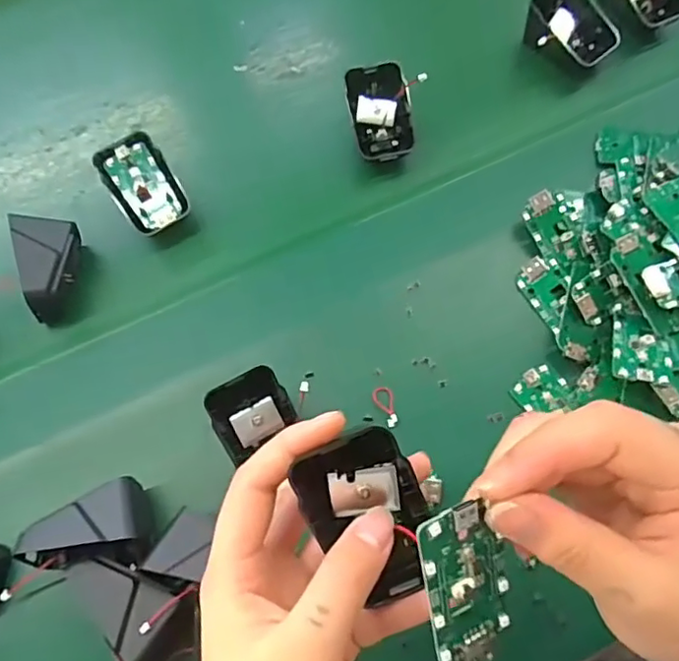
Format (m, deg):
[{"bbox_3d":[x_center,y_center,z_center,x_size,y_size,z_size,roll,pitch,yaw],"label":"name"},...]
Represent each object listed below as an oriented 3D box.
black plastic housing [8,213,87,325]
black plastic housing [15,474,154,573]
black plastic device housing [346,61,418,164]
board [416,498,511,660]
[{"bbox_3d":[-0.195,-0.040,0.389,0.032,0.048,0.063,-7,69,-1],"label":"black plastic housing"},{"bbox_3d":[-0.138,0.107,0.320,0.070,0.039,0.047,-1,69,1],"label":"black plastic housing"},{"bbox_3d":[0.031,-0.159,0.420,0.043,0.012,0.069,-12,94,11],"label":"black plastic device housing"},{"bbox_3d":[0.042,0.084,0.188,0.030,0.004,0.063,-21,112,-22],"label":"board"}]

